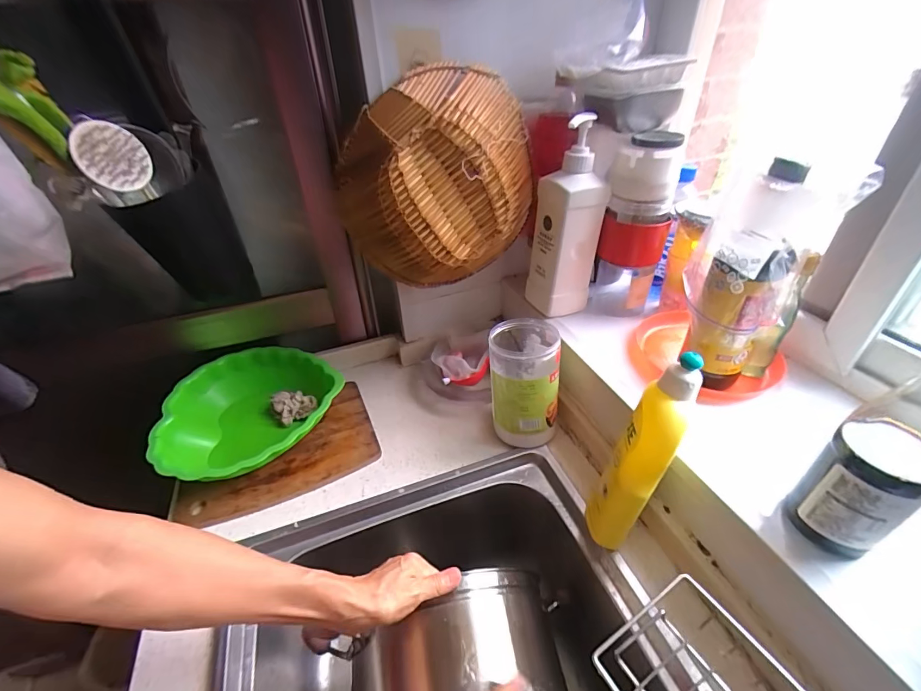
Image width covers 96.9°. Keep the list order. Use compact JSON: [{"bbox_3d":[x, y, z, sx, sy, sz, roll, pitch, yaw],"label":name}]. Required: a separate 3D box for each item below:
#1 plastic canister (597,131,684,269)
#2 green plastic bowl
[{"bbox_3d":[0.260,-0.207,0.587,0.088,0.167,0.077,16,42,23],"label":"plastic canister"},{"bbox_3d":[-0.319,0.108,0.649,0.251,0.075,0.254,-2,38,2],"label":"green plastic bowl"}]

